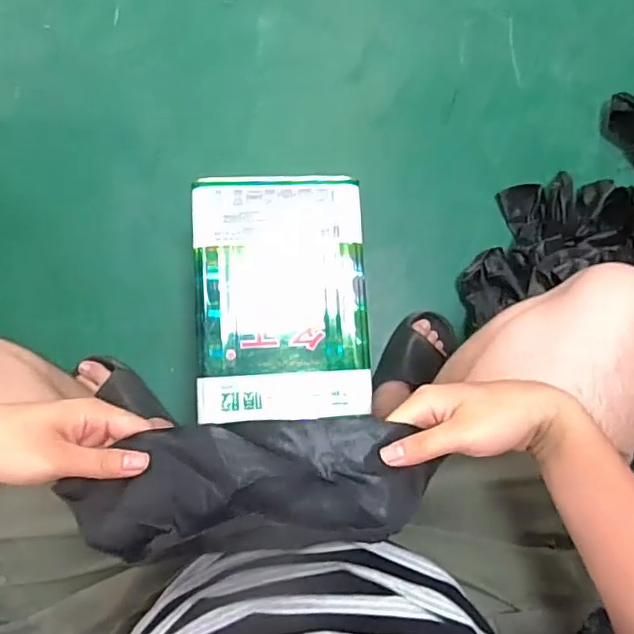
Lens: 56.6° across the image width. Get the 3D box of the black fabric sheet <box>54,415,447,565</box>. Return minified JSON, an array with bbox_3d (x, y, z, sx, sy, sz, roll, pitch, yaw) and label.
[{"bbox_3d":[-0.041,0.119,0.420,0.271,0.086,0.078,-4,87,-9],"label":"black fabric sheet"}]

